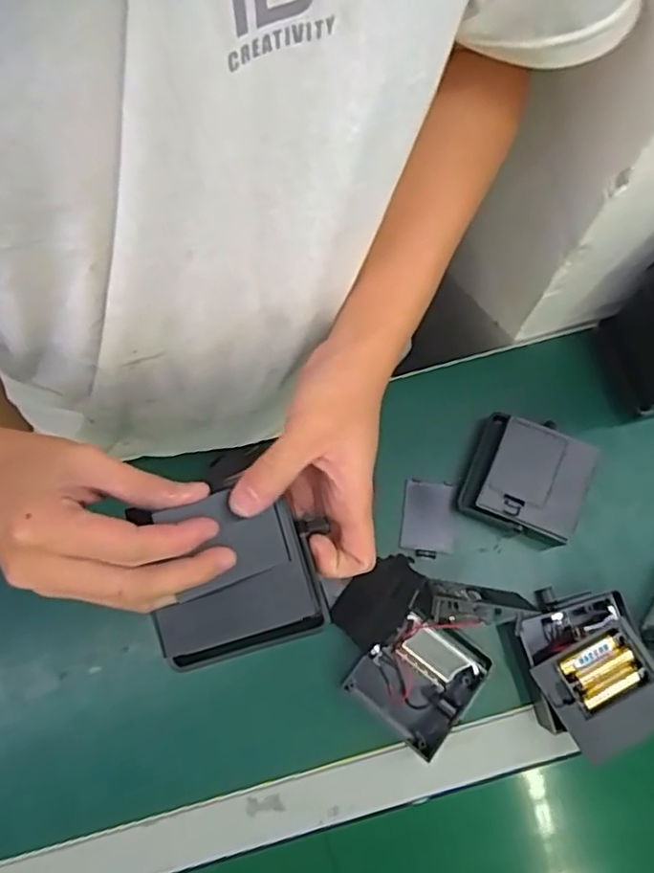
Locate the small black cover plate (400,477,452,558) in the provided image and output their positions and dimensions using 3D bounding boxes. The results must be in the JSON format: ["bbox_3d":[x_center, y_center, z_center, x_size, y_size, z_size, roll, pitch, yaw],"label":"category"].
[{"bbox_3d":[0.087,0.071,0.564,0.044,0.004,0.067,4,69,5],"label":"small black cover plate"}]

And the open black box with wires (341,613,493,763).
[{"bbox_3d":[0.070,0.190,0.511,0.082,0.041,0.088,36,80,10],"label":"open black box with wires"}]

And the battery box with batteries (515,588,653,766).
[{"bbox_3d":[0.201,0.178,0.504,0.092,0.064,0.114,-20,76,-3],"label":"battery box with batteries"}]

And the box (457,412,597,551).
[{"bbox_3d":[0.168,0.036,0.545,0.086,0.044,0.093,20,77,6],"label":"box"}]

